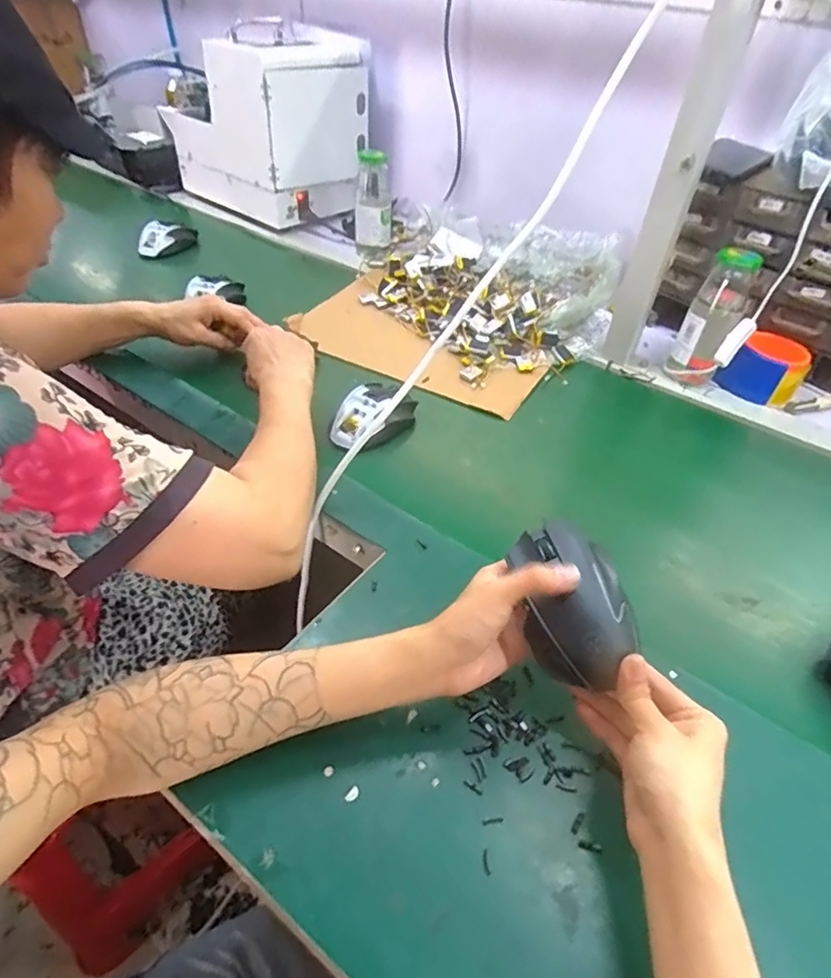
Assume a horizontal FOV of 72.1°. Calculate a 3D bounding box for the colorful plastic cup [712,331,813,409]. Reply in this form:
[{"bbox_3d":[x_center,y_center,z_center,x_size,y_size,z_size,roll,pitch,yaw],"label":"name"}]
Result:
[{"bbox_3d":[0.469,-0.165,0.771,0.097,0.067,0.097,2,44,-2],"label":"colorful plastic cup"}]

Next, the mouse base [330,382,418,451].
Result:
[{"bbox_3d":[-0.047,-0.087,0.658,0.064,0.034,0.100,26,48,21],"label":"mouse base"}]

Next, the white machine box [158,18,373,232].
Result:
[{"bbox_3d":[-0.275,-0.671,1.050,0.320,0.255,0.230,32,50,26],"label":"white machine box"}]

